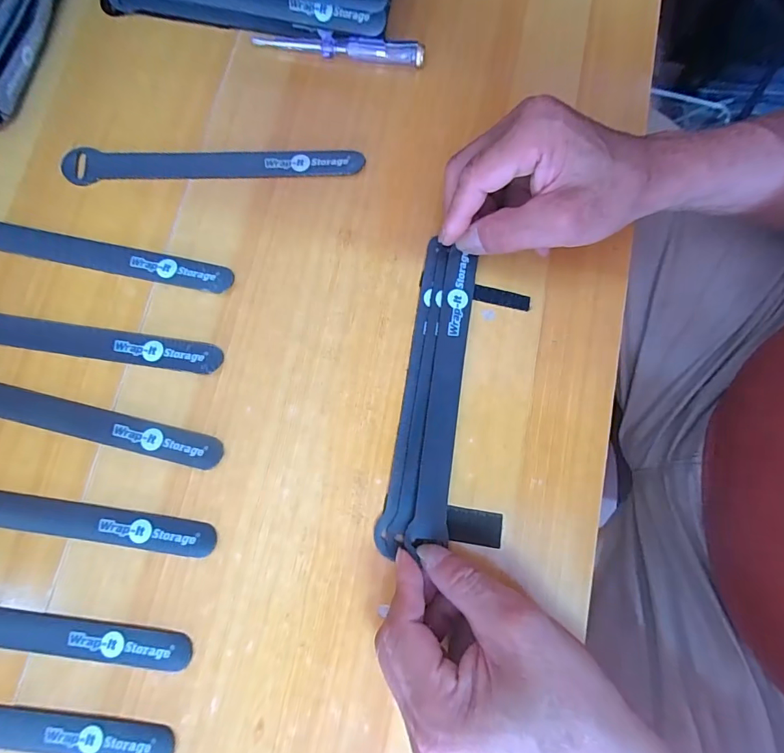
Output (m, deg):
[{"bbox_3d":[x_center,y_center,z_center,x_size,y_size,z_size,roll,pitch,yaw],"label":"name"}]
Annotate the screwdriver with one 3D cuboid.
[{"bbox_3d":[-0.037,-0.232,0.304,0.118,0.014,0.010,8,80,1],"label":"screwdriver"}]

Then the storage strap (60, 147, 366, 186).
[{"bbox_3d":[-0.119,-0.144,0.293,0.195,0.004,0.024,-3,80,-1],"label":"storage strap"}]

